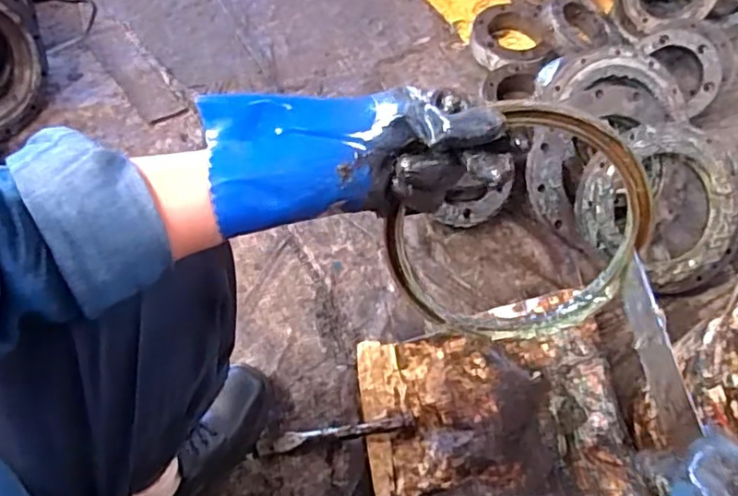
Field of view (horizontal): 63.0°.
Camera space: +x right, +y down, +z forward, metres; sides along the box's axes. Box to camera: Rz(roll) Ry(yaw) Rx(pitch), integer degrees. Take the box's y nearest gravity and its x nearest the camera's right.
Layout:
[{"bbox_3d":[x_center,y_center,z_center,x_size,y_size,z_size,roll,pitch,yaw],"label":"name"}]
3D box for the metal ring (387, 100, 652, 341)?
[{"bbox_3d":[0.116,-0.006,0.449,0.171,0.194,0.012,35,25,-17],"label":"metal ring"}]

